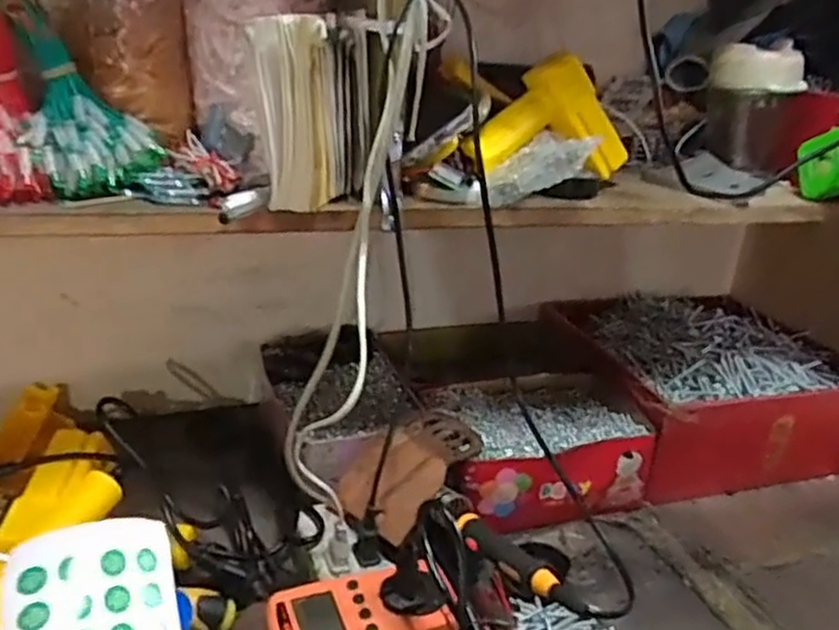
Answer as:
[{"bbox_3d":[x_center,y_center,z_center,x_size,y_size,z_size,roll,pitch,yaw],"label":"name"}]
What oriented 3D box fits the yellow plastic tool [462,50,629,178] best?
[{"bbox_3d":[0.111,-0.152,0.616,0.145,0.114,0.022,-38,6,-24],"label":"yellow plastic tool"}]

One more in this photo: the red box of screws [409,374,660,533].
[{"bbox_3d":[0.116,0.135,0.721,0.218,0.078,0.162,0,24,-12],"label":"red box of screws"}]

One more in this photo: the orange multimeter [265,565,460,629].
[{"bbox_3d":[-0.039,0.207,0.482,0.121,0.032,0.064,-1,24,-14],"label":"orange multimeter"}]

